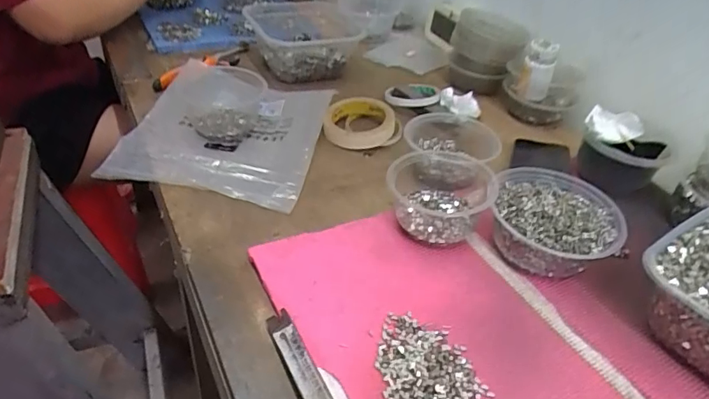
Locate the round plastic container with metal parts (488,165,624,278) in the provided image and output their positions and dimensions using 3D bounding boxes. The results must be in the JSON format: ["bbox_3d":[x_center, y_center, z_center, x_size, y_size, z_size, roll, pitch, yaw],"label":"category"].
[{"bbox_3d":[0.212,0.023,0.535,0.125,0.059,0.137,3,40,-2],"label":"round plastic container with metal parts"}]

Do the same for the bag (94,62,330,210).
[{"bbox_3d":[-0.167,-0.105,0.677,0.242,0.032,0.260,11,40,7],"label":"bag"}]

